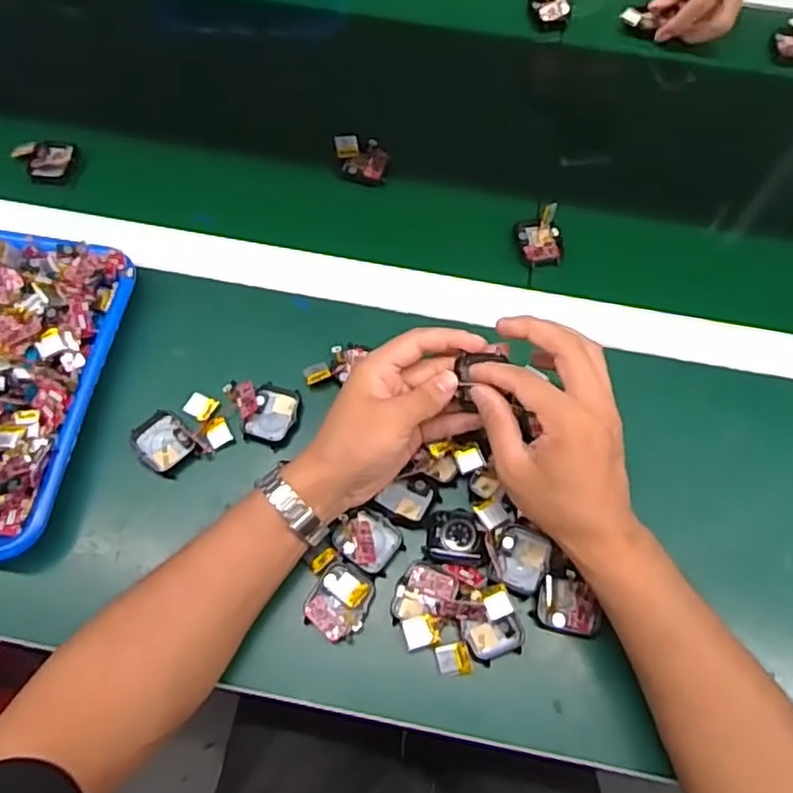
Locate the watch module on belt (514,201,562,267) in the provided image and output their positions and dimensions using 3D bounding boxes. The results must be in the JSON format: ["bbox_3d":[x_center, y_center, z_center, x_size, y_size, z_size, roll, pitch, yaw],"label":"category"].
[{"bbox_3d":[0.122,-0.136,0.573,0.037,0.020,0.047,-4,67,-2],"label":"watch module on belt"}]

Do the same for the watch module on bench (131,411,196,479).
[{"bbox_3d":[-0.174,0.035,0.504,0.044,0.010,0.039,42,73,16],"label":"watch module on bench"}]

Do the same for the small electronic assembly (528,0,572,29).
[{"bbox_3d":[0.160,-0.406,0.698,0.041,0.018,0.050,8,67,3],"label":"small electronic assembly"}]

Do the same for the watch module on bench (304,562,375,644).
[{"bbox_3d":[-0.039,0.140,0.461,0.041,0.013,0.049,19,68,8],"label":"watch module on bench"}]

